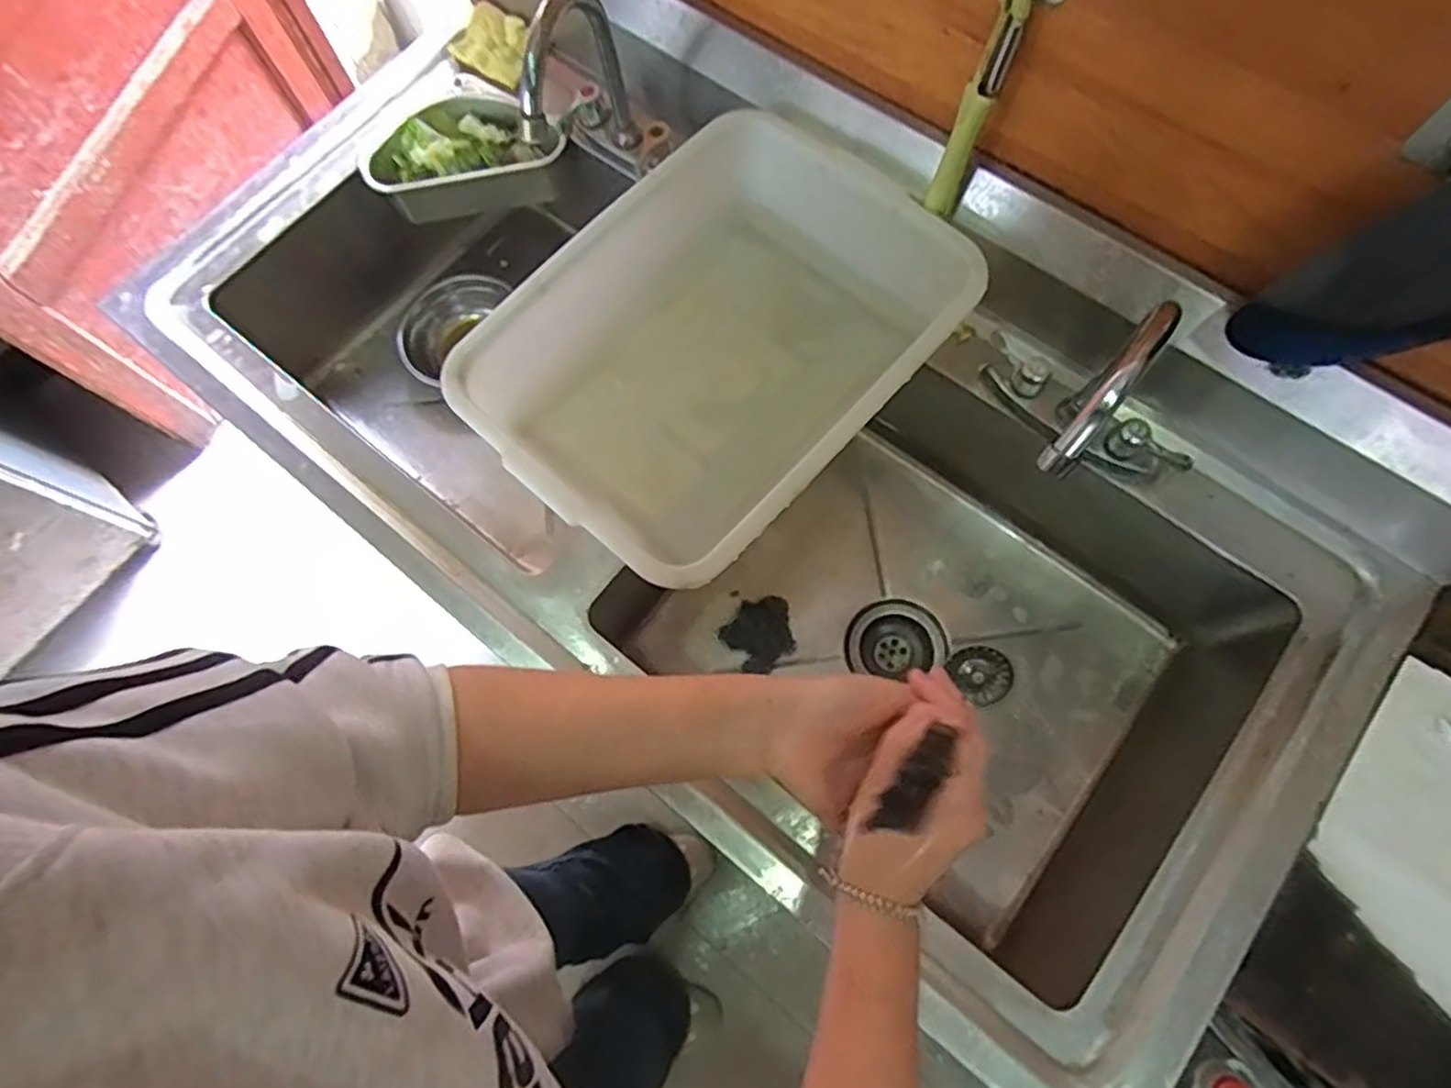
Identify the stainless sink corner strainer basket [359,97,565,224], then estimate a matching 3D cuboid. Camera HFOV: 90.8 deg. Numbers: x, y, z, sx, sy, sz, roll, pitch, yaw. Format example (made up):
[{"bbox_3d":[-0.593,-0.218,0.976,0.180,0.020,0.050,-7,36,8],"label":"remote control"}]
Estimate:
[{"bbox_3d":[-0.300,-0.445,0.840,0.219,0.078,0.102,-16,73,-3],"label":"stainless sink corner strainer basket"}]

